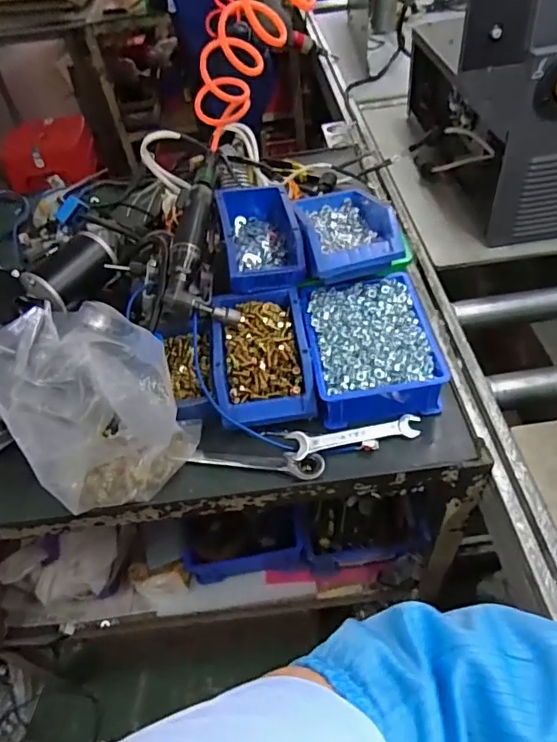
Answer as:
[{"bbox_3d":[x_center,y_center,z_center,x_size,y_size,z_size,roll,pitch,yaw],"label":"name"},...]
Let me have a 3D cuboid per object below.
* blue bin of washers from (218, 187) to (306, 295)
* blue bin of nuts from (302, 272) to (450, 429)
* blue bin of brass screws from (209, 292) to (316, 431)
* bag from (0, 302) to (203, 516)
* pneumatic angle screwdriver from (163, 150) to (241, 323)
[{"bbox_3d":[-0.026,-0.188,0.717,0.103,0.070,0.181,-9,48,-1],"label":"blue bin of washers"},{"bbox_3d":[0.113,-0.031,0.658,0.147,0.073,0.191,-6,48,1],"label":"blue bin of nuts"},{"bbox_3d":[-0.021,-0.015,0.653,0.116,0.070,0.175,-8,48,0],"label":"blue bin of brass screws"},{"bbox_3d":[-0.194,0.047,0.550,0.153,0.178,0.135,-38,55,-24],"label":"bag"},{"bbox_3d":[-0.094,-0.190,0.706,0.087,0.058,0.291,-2,62,5],"label":"pneumatic angle screwdriver"}]

